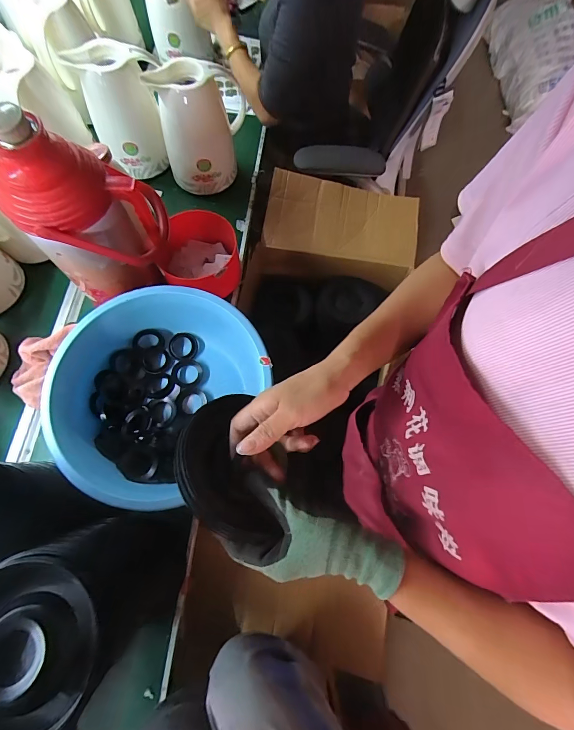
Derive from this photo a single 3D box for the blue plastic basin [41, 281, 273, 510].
[{"bbox_3d":[-0.220,0.057,0.629,0.369,0.146,0.351,0,71,0],"label":"blue plastic basin"}]

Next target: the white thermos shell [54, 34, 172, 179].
[{"bbox_3d":[-0.370,-0.593,0.812,0.178,0.210,0.136,-24,73,-8],"label":"white thermos shell"}]

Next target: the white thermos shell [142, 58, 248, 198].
[{"bbox_3d":[-0.194,-0.543,0.800,0.193,0.212,0.142,-6,71,-2],"label":"white thermos shell"}]

